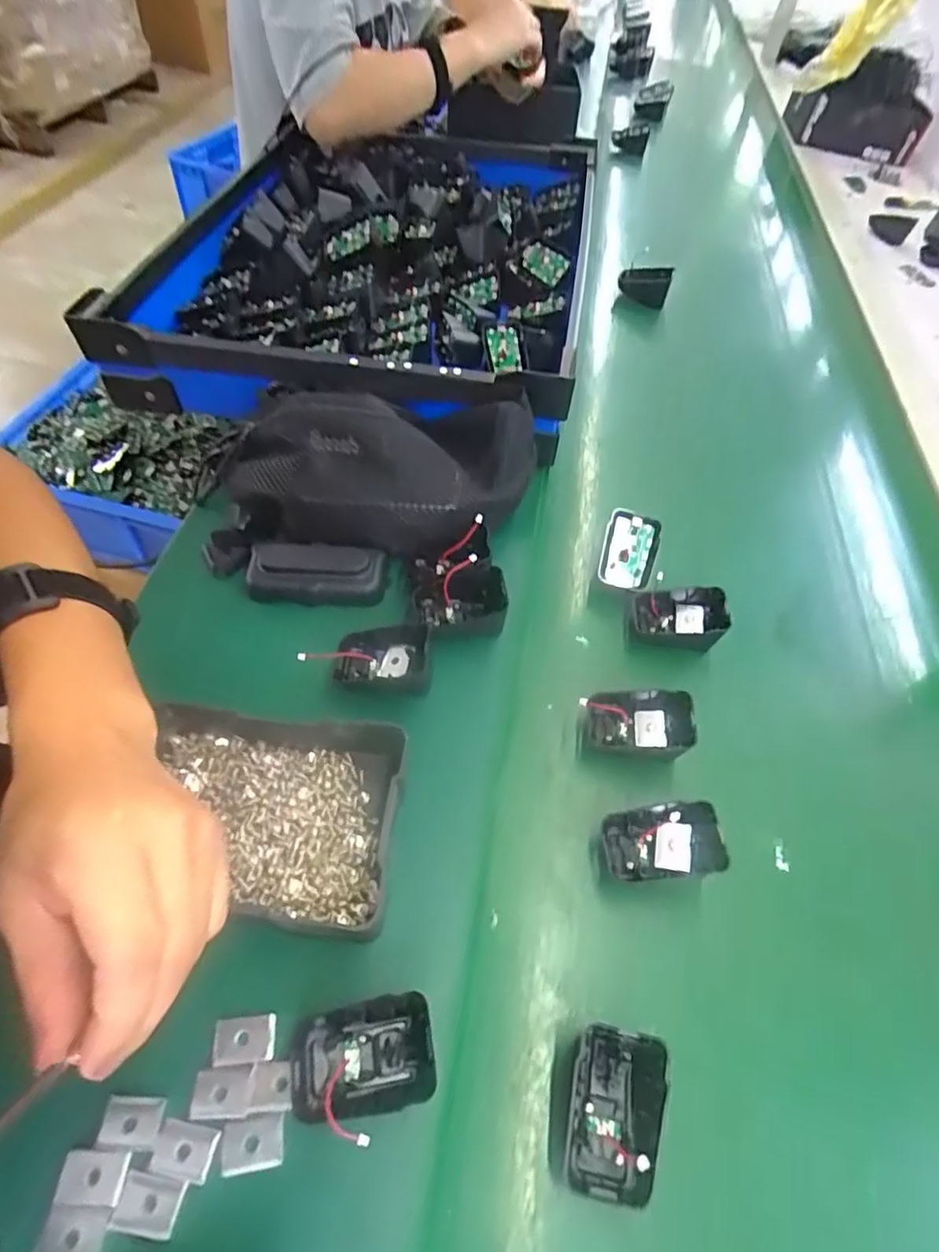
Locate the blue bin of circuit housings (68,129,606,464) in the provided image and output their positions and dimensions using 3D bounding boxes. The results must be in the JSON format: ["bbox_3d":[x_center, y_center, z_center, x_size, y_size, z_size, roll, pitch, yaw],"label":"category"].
[{"bbox_3d":[-0.088,-0.461,0.761,0.448,0.095,0.660,8,53,5],"label":"blue bin of circuit housings"}]

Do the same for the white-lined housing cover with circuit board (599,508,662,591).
[{"bbox_3d":[0.134,-0.064,0.521,0.042,0.009,0.066,16,78,5],"label":"white-lined housing cover with circuit board"}]

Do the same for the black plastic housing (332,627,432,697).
[{"bbox_3d":[-0.061,0.024,0.437,0.066,0.039,0.033,2,53,0],"label":"black plastic housing"}]

